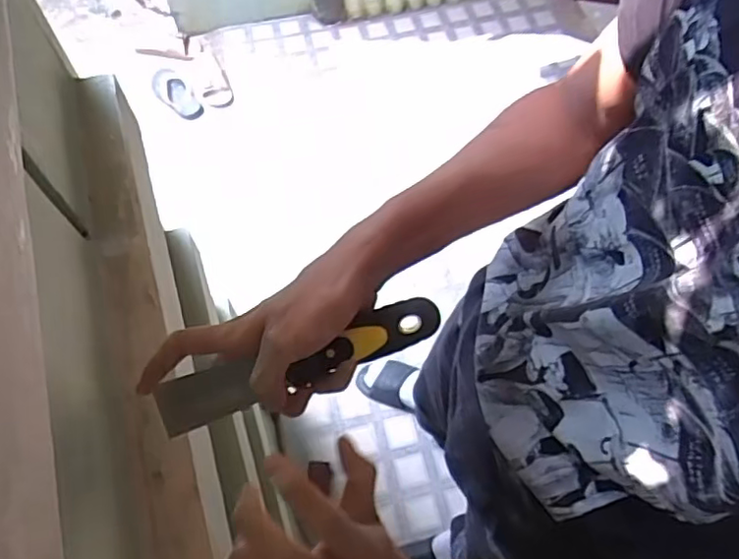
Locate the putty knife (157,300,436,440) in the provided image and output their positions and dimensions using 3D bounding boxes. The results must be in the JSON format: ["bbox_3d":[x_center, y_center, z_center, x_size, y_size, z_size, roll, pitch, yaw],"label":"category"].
[{"bbox_3d":[-0.049,0.055,0.402,0.193,0.020,0.031,-20,64,5],"label":"putty knife"}]

